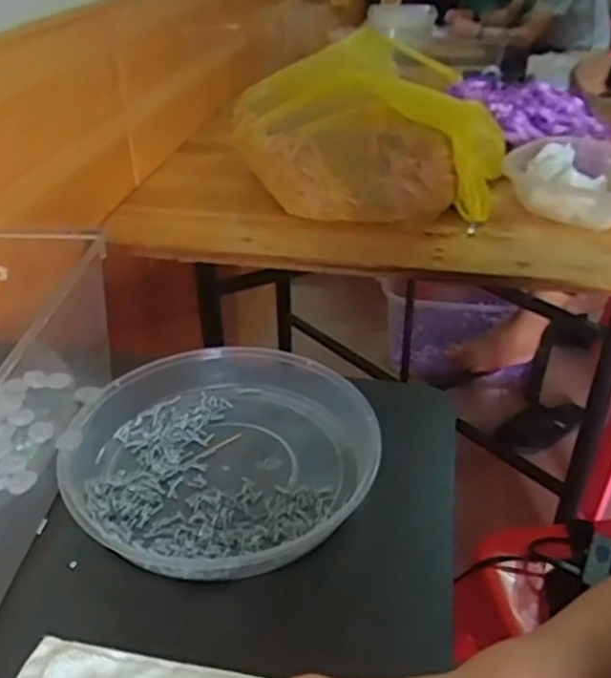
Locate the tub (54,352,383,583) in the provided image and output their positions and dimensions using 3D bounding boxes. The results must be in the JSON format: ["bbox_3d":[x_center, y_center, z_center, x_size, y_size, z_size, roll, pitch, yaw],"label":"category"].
[{"bbox_3d":[-0.062,0.084,0.524,0.228,0.035,0.214,1,33,0],"label":"tub"}]

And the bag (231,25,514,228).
[{"bbox_3d":[0.106,-0.308,1.004,0.342,0.194,0.320,-12,36,-17],"label":"bag"}]

